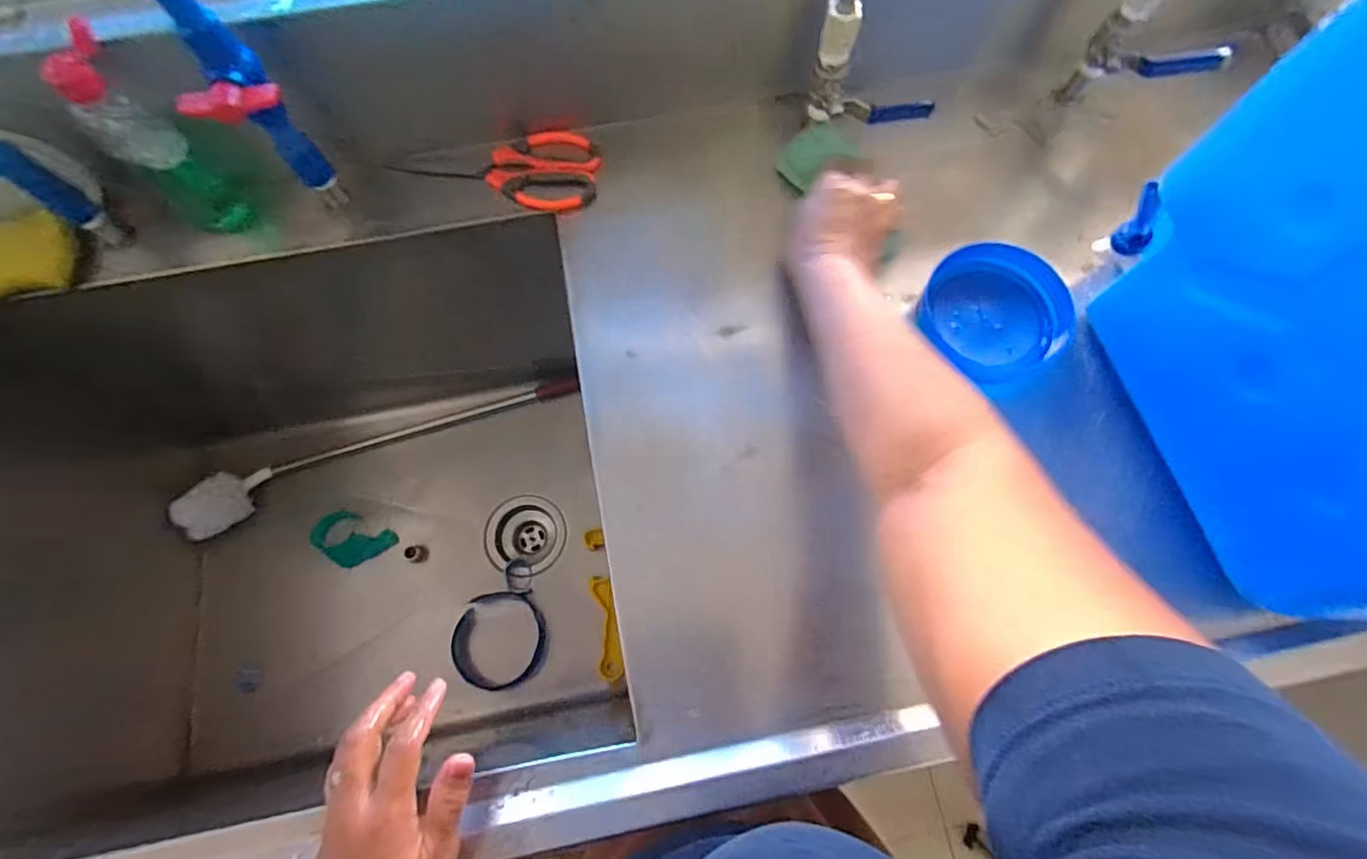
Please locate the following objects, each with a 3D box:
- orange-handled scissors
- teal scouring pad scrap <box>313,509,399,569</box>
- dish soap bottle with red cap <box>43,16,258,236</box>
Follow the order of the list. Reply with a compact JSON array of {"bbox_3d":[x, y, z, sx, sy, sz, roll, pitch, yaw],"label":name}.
[{"bbox_3d":[-0.173,-0.255,0.570,0.182,0.019,0.084,6,73,2],"label":"orange-handled scissors"},{"bbox_3d":[-0.468,0.158,0.842,0.105,0.028,0.070,23,74,7],"label":"teal scouring pad scrap"},{"bbox_3d":[-0.432,-0.231,0.490,0.050,0.168,0.059,37,77,11],"label":"dish soap bottle with red cap"}]

